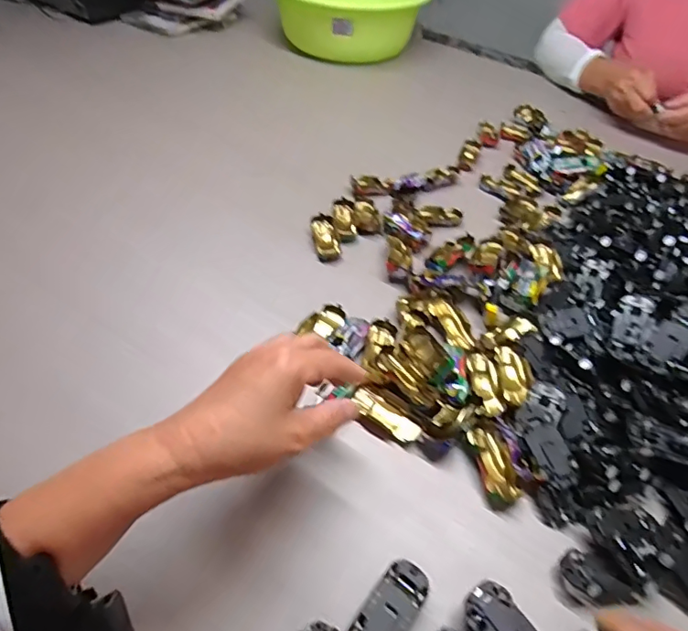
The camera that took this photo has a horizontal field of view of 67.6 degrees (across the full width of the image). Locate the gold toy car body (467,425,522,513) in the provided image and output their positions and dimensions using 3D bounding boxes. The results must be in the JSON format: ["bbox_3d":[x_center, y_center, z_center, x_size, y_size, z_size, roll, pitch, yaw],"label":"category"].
[{"bbox_3d":[0.118,0.118,0.404,0.031,0.017,0.064,-4,47,-9],"label":"gold toy car body"}]

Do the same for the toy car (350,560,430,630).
[{"bbox_3d":[0.028,0.191,0.326,0.029,0.032,0.066,30,51,22],"label":"toy car"}]

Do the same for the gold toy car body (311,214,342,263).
[{"bbox_3d":[-0.019,-0.087,0.596,0.030,0.016,0.074,-4,47,-9],"label":"gold toy car body"}]

